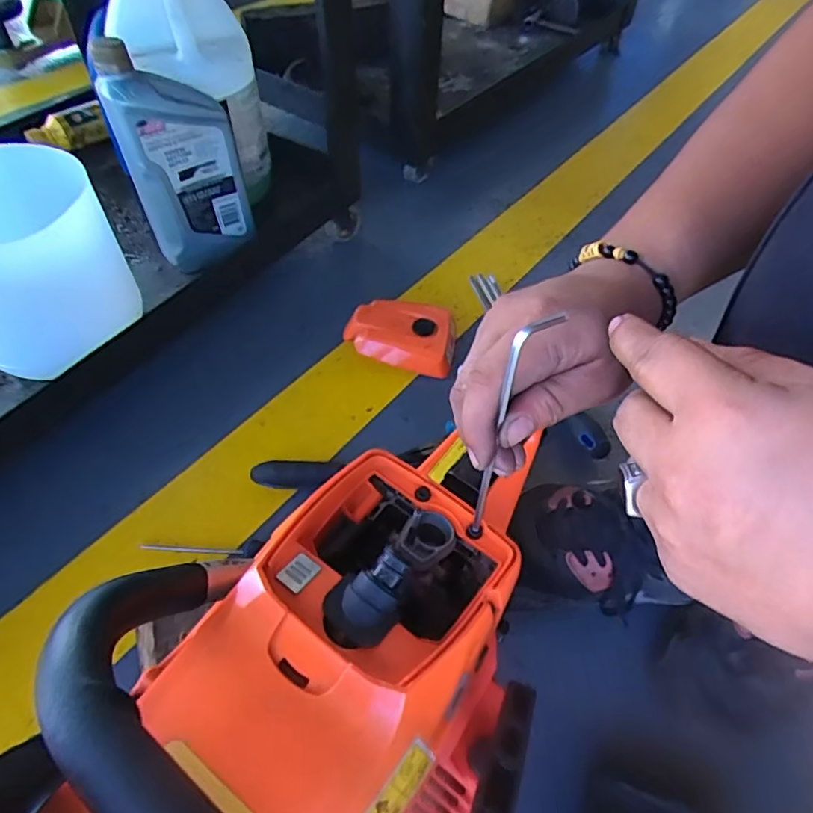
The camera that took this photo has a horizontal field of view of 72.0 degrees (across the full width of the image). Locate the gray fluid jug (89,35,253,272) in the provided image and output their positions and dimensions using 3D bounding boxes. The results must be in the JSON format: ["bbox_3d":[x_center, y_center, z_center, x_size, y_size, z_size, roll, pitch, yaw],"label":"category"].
[{"bbox_3d":[-0.229,-0.252,0.579,0.111,0.200,0.061,-18,55,-17],"label":"gray fluid jug"}]

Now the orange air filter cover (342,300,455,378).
[{"bbox_3d":[-0.008,-0.089,0.673,0.132,0.033,0.099,6,52,1],"label":"orange air filter cover"}]

